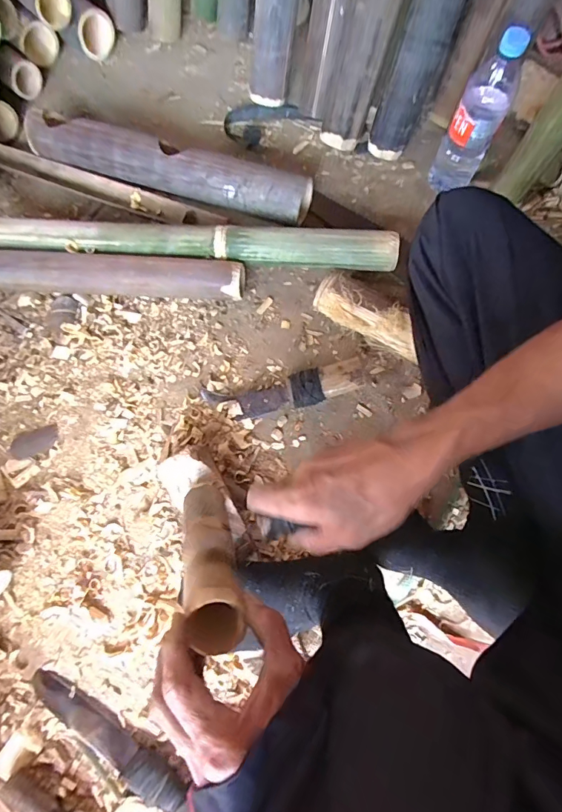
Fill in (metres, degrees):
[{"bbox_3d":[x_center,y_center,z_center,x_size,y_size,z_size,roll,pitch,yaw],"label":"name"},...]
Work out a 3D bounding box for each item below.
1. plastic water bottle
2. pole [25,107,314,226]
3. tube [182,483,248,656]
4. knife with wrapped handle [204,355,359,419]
[{"bbox_3d":[0.292,-0.427,0.627,0.073,0.236,0.064,23,74,8],"label":"plastic water bottle"},{"bbox_3d":[-0.191,-0.400,0.693,0.489,0.075,0.069,18,74,7],"label":"pole"},{"bbox_3d":[-0.070,0.140,0.415,0.045,0.237,0.055,-23,108,-6],"label":"tube"},{"bbox_3d":[0.003,-0.023,0.603,0.236,0.039,0.058,-10,72,-2],"label":"knife with wrapped handle"}]

